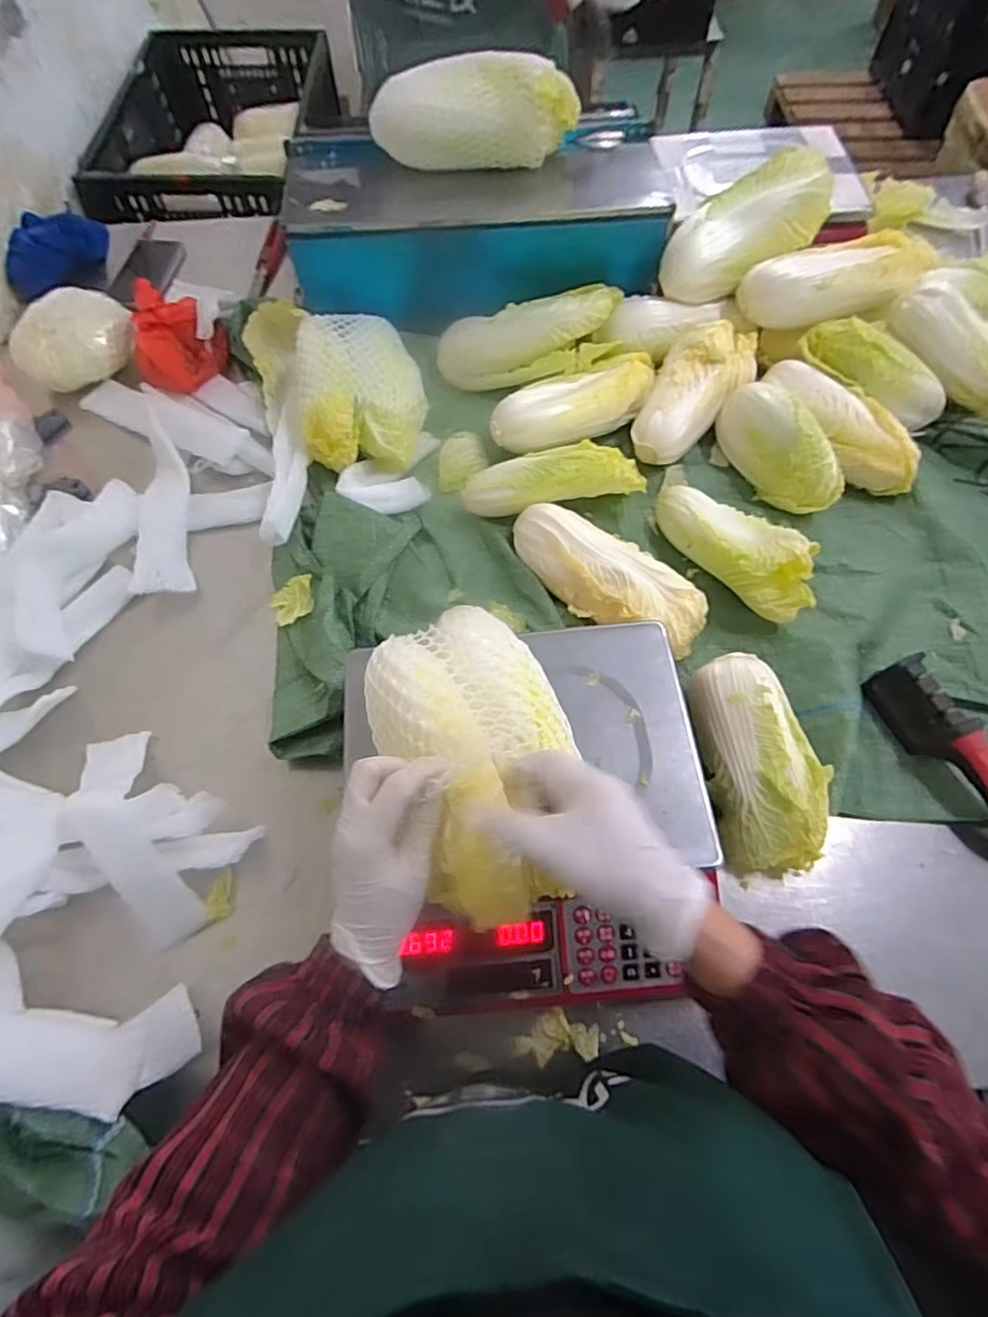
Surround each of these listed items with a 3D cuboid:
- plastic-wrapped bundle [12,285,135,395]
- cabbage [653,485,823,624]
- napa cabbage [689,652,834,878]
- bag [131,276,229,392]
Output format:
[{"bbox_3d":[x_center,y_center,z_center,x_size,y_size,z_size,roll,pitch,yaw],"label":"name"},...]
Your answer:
[{"bbox_3d":[-0.565,-0.432,0.799,0.153,0.073,0.095,-33,68,-13],"label":"plastic-wrapped bundle"},{"bbox_3d":[0.266,-0.131,0.647,0.082,0.063,0.200,-33,68,-13],"label":"cabbage"},{"bbox_3d":[0.246,0.090,0.561,0.096,0.078,0.188,-8,64,-2],"label":"napa cabbage"},{"bbox_3d":[-0.428,-0.434,0.804,0.123,0.082,0.121,-28,67,-11],"label":"bag"}]

